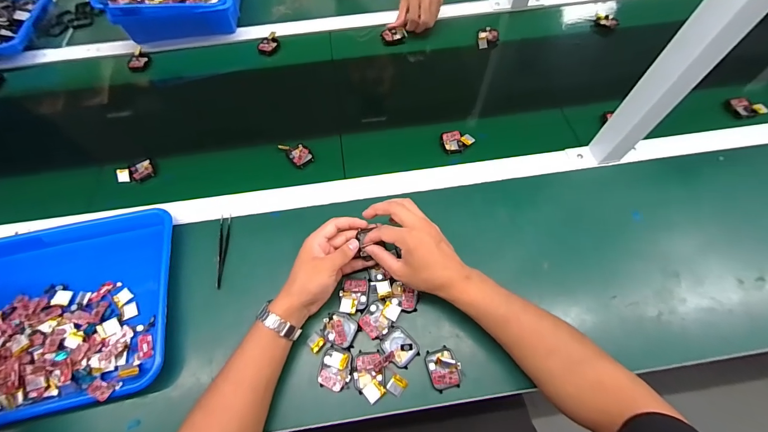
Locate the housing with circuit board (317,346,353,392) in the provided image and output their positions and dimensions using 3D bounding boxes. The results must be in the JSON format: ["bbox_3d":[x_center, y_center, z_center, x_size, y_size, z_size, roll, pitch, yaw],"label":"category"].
[{"bbox_3d":[-0.061,0.191,0.419,0.040,0.008,0.049,3,63,3],"label":"housing with circuit board"}]

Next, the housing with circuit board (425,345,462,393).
[{"bbox_3d":[0.074,0.188,0.412,0.039,0.023,0.046,-13,63,-5],"label":"housing with circuit board"}]

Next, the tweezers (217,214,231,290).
[{"bbox_3d":[-0.239,0.049,0.498,0.016,0.005,0.117,-9,63,-4],"label":"tweezers"}]

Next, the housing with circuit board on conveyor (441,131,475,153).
[{"bbox_3d":[0.129,-0.130,0.584,0.053,0.014,0.039,-4,63,-1],"label":"housing with circuit board on conveyor"}]

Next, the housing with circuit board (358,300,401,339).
[{"bbox_3d":[-0.008,0.135,0.445,0.041,0.015,0.051,35,69,17],"label":"housing with circuit board"}]

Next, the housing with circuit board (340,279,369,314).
[{"bbox_3d":[-0.040,0.109,0.457,0.038,0.012,0.047,-1,63,1],"label":"housing with circuit board"}]

